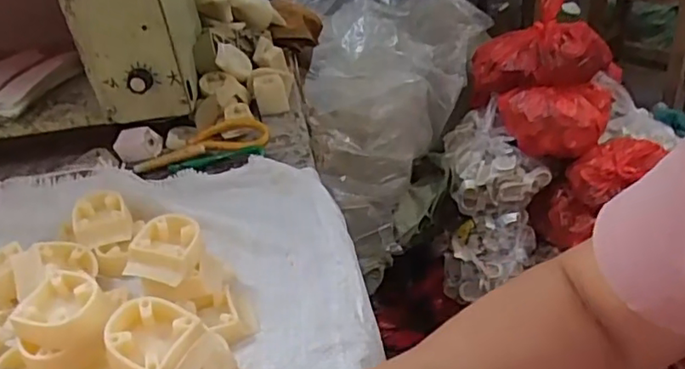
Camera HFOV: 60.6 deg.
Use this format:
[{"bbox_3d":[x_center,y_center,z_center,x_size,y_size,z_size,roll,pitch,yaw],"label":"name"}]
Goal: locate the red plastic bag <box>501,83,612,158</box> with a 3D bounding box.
[{"bbox_3d":[0.442,-0.137,1.206,0.224,0.108,0.147,0,35,11],"label":"red plastic bag"}]

